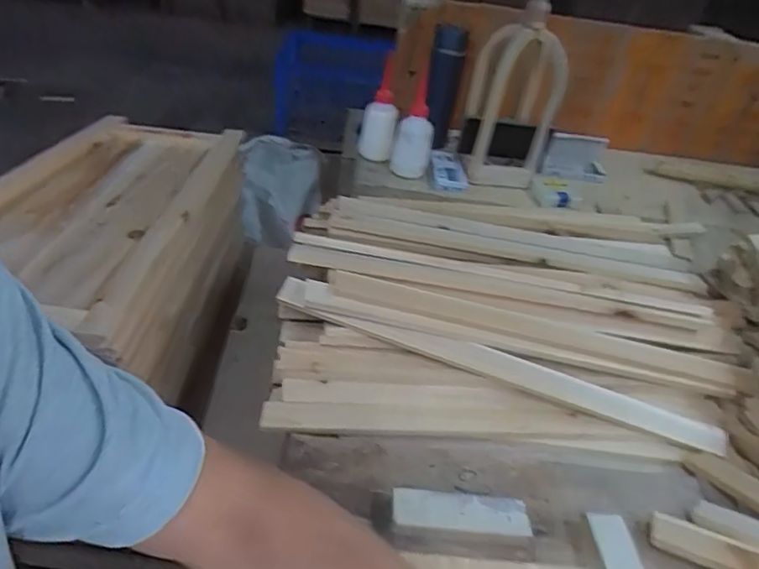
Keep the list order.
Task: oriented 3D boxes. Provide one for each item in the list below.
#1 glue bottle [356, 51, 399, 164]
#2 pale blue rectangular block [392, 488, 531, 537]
[{"bbox_3d":[0.000,-0.307,0.947,0.058,0.187,0.076,4,36,-5],"label":"glue bottle"},{"bbox_3d":[0.063,0.181,0.422,0.105,0.017,0.029,5,36,-4],"label":"pale blue rectangular block"}]

